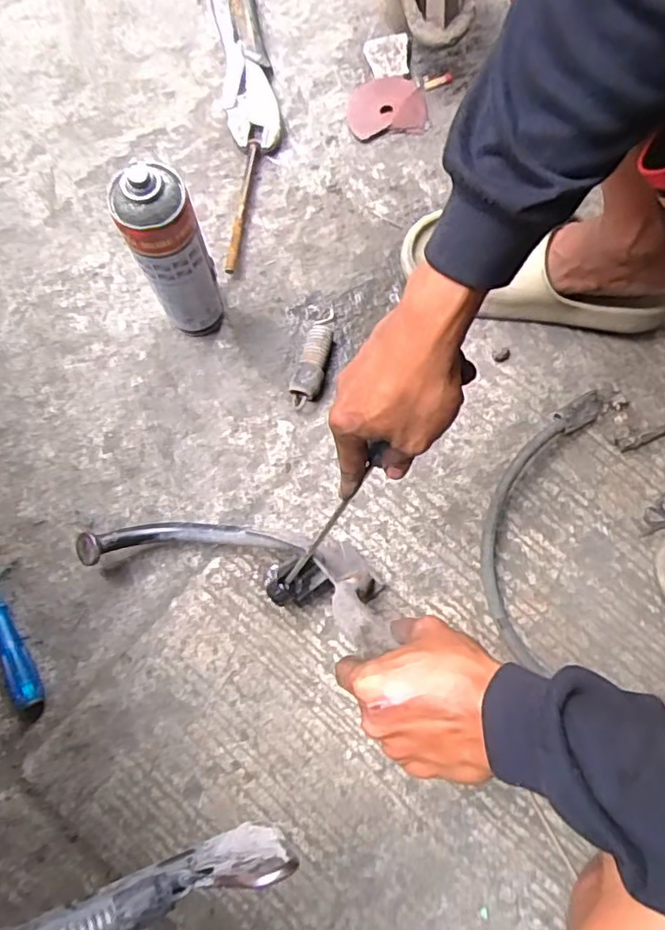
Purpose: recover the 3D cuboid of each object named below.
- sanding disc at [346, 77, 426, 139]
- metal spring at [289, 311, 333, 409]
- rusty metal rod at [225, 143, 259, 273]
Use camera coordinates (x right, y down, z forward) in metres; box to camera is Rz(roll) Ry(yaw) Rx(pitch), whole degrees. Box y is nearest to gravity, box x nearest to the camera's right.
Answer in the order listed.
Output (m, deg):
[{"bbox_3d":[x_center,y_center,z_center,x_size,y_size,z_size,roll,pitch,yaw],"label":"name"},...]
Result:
[{"bbox_3d":[0.063,-0.426,0.707,0.093,0.008,0.073,-11,78,-1],"label":"sanding disc"},{"bbox_3d":[-0.018,-0.116,0.639,0.029,0.032,0.113,14,78,4],"label":"metal spring"},{"bbox_3d":[-0.104,-0.295,0.683,0.015,0.017,0.170,8,78,3],"label":"rusty metal rod"}]

